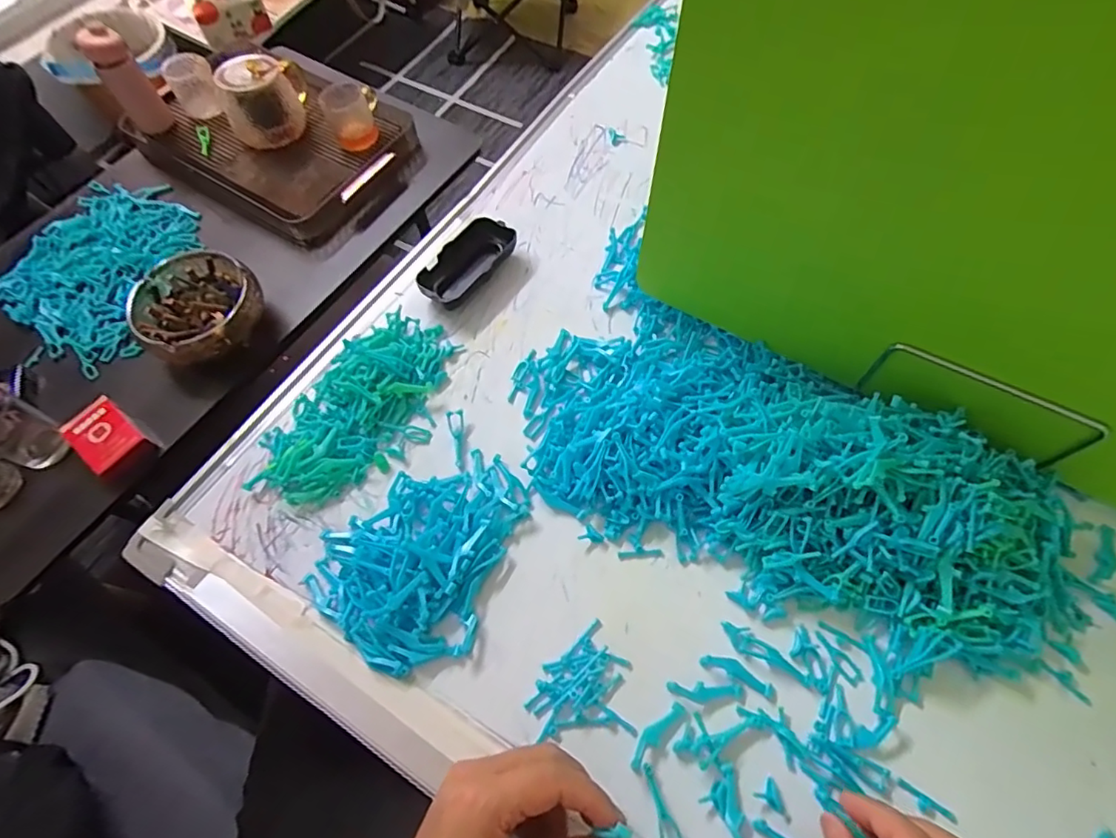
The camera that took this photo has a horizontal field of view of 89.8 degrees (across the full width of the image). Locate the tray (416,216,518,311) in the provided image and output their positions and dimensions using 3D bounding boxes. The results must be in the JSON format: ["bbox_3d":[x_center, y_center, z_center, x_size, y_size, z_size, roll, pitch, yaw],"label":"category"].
[{"bbox_3d":[-0.089,-0.153,0.553,0.055,0.027,0.105,29,69,16],"label":"tray"}]

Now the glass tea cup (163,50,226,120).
[{"bbox_3d":[-0.521,-0.480,0.802,0.056,0.066,0.058,-1,64,2],"label":"glass tea cup"}]

